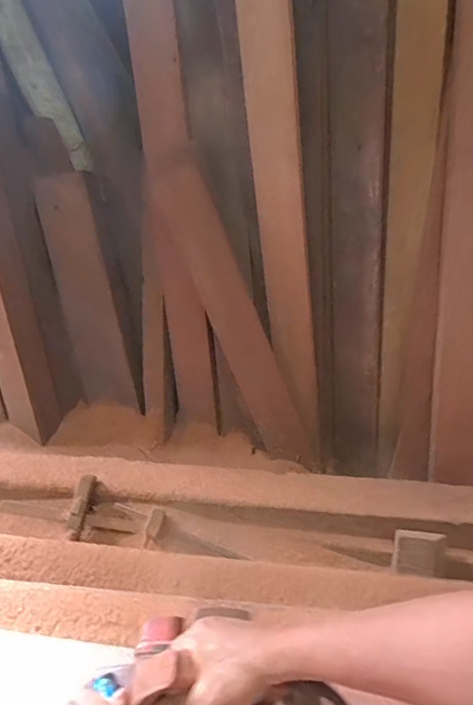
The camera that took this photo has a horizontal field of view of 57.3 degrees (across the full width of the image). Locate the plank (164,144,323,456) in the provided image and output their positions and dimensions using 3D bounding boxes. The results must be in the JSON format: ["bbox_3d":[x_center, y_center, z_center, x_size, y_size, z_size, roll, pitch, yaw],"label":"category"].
[{"bbox_3d":[0.009,-0.059,1.048,0.126,0.809,0.064,-21,18,9],"label":"plank"}]

